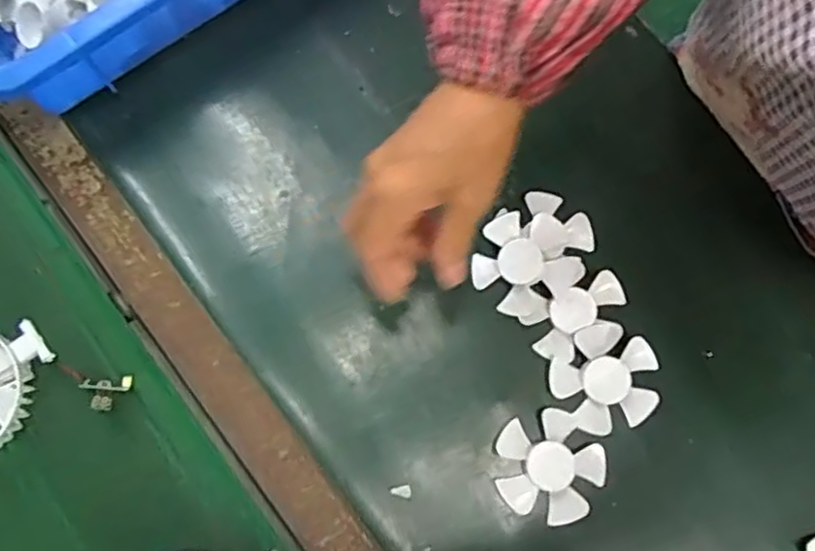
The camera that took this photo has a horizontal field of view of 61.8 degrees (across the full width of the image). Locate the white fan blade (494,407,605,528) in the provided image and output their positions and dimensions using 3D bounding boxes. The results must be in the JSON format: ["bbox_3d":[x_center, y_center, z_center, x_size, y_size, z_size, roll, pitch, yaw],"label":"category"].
[{"bbox_3d":[0.093,0.126,0.452,0.069,0.009,0.069,0,78,1],"label":"white fan blade"}]

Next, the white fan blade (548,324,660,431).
[{"bbox_3d":[0.136,0.069,0.462,0.069,0.009,0.068,0,78,1],"label":"white fan blade"}]

